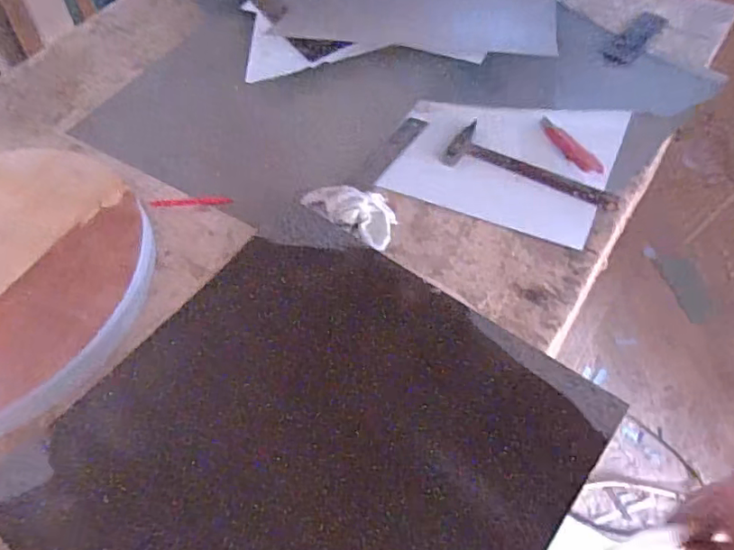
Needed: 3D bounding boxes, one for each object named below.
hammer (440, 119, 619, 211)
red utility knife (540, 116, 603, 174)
[{"bbox_3d":[0.266,-0.180,0.891,0.278,0.026,0.097,23,59,18],"label":"hammer"},{"bbox_3d":[0.330,-0.215,0.911,0.032,0.017,0.159,-20,56,-12],"label":"red utility knife"}]

